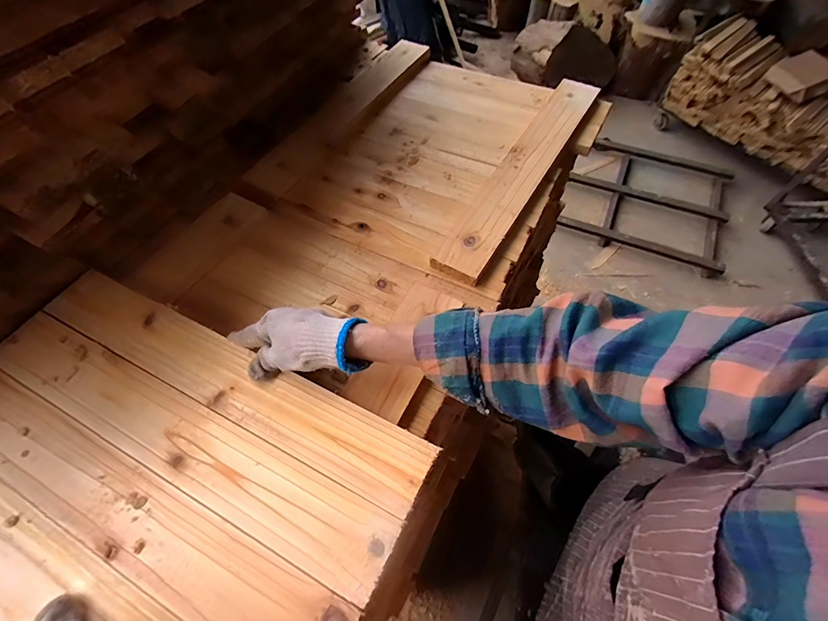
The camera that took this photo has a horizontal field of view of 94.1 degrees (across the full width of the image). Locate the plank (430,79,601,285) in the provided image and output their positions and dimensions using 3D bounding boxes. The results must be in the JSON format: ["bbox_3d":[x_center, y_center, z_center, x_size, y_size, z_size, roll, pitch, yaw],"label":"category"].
[{"bbox_3d":[0.178,-0.232,0.621,0.076,0.024,0.500,27,63,18],"label":"plank"}]

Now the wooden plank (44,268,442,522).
[{"bbox_3d":[-0.208,0.070,0.427,0.488,0.012,0.073,24,62,15],"label":"wooden plank"}]

